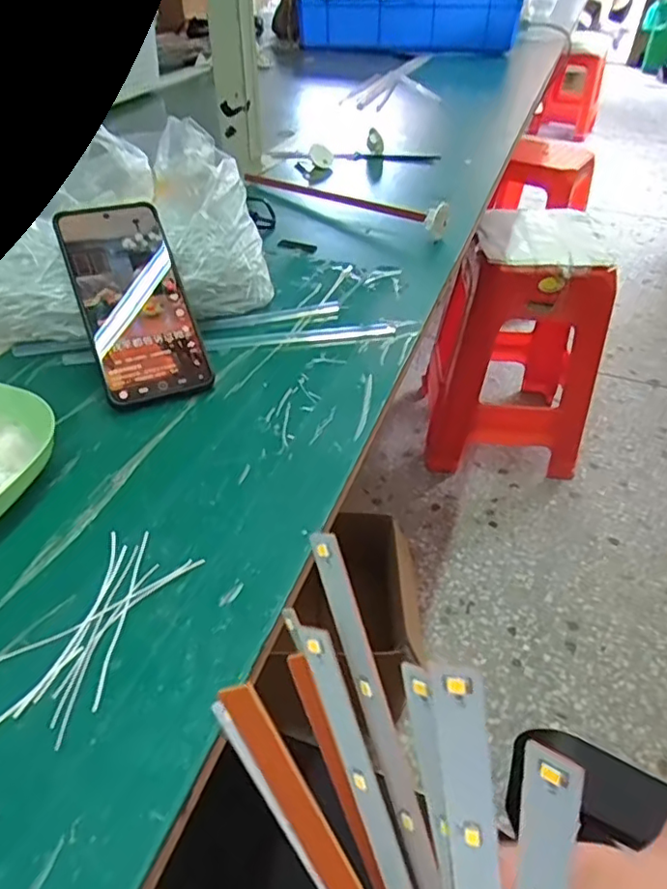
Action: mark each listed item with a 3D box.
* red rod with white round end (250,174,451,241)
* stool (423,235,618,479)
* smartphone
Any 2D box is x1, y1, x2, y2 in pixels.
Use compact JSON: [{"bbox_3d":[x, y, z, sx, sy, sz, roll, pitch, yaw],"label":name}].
[{"bbox_3d":[0.004,-0.306,0.716,0.299,0.036,0.029,29,48,27],"label":"red rod with white round end"},{"bbox_3d":[0.432,-0.237,1.408,0.367,0.499,0.378,5,42,5],"label":"stool"},{"bbox_3d":[-0.151,-0.110,0.448,0.079,0.010,0.166,-17,77,-20],"label":"smartphone"}]

